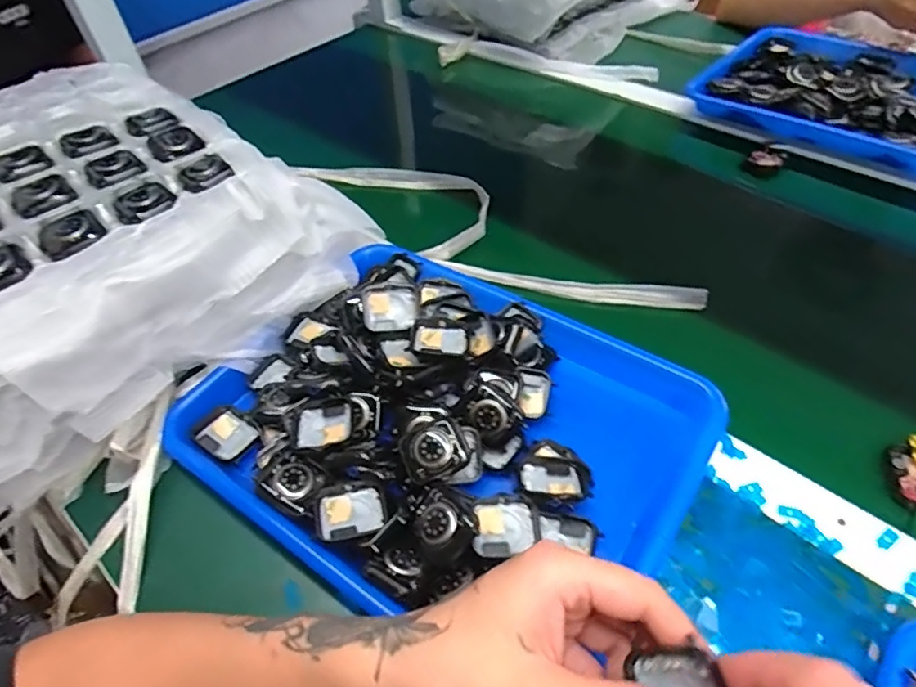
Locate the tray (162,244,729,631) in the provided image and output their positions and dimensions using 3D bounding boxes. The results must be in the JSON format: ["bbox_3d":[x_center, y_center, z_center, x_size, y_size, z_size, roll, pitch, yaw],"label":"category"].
[{"bbox_3d":[-0.013,0.051,0.394,0.329,0.056,0.253,25,55,25],"label":"tray"}]

